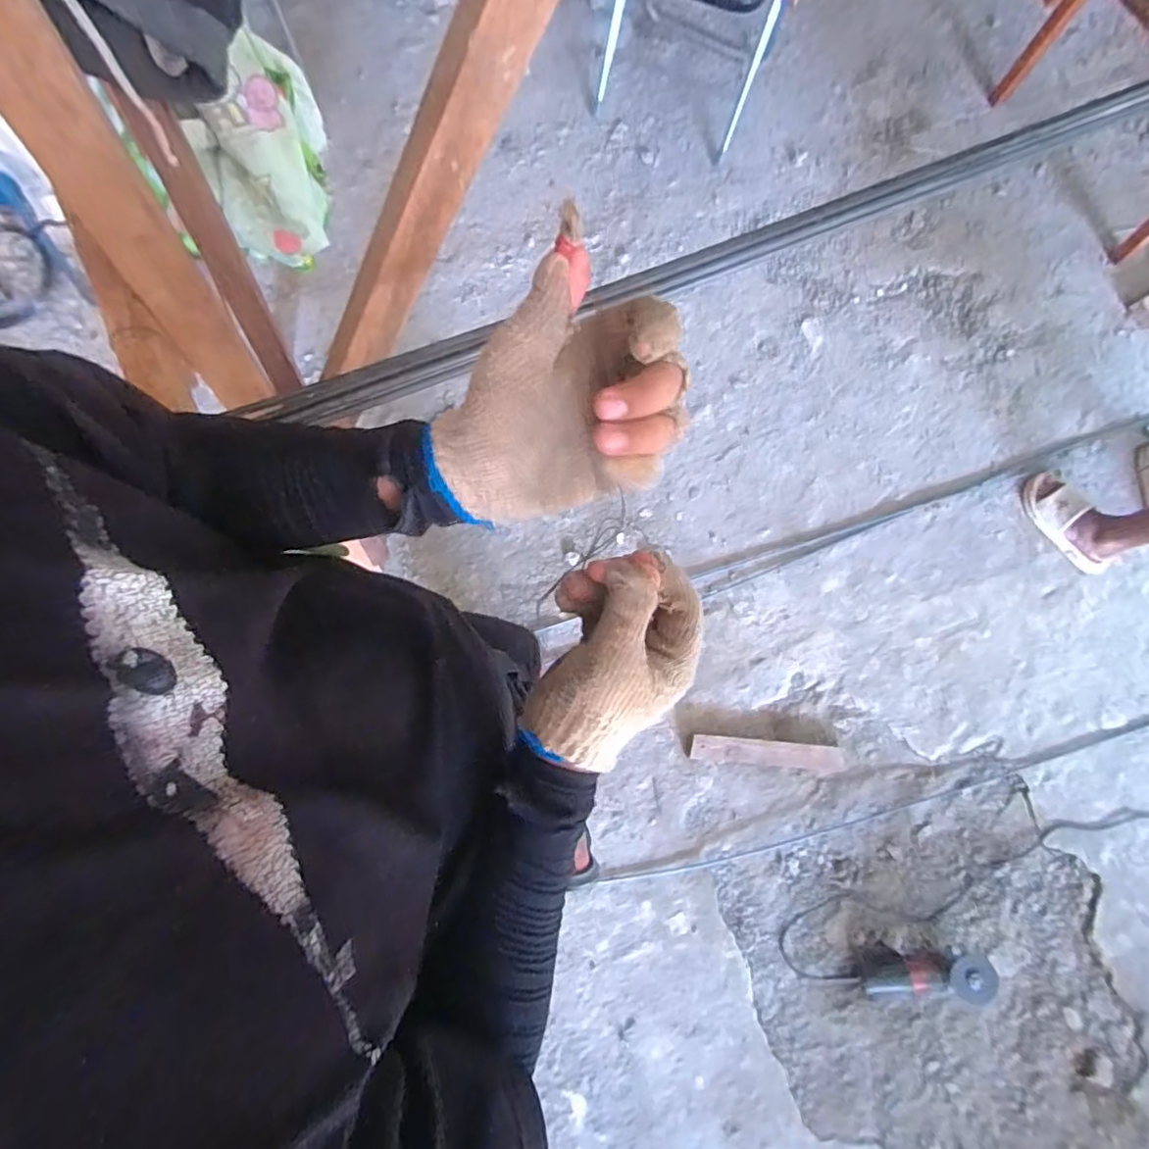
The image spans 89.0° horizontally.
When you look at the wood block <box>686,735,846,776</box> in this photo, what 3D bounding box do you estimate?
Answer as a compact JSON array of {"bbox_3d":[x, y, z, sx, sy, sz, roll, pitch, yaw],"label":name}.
[{"bbox_3d":[0.453,0.423,1.370,0.372,0.033,0.063,5,76,1],"label":"wood block"}]

